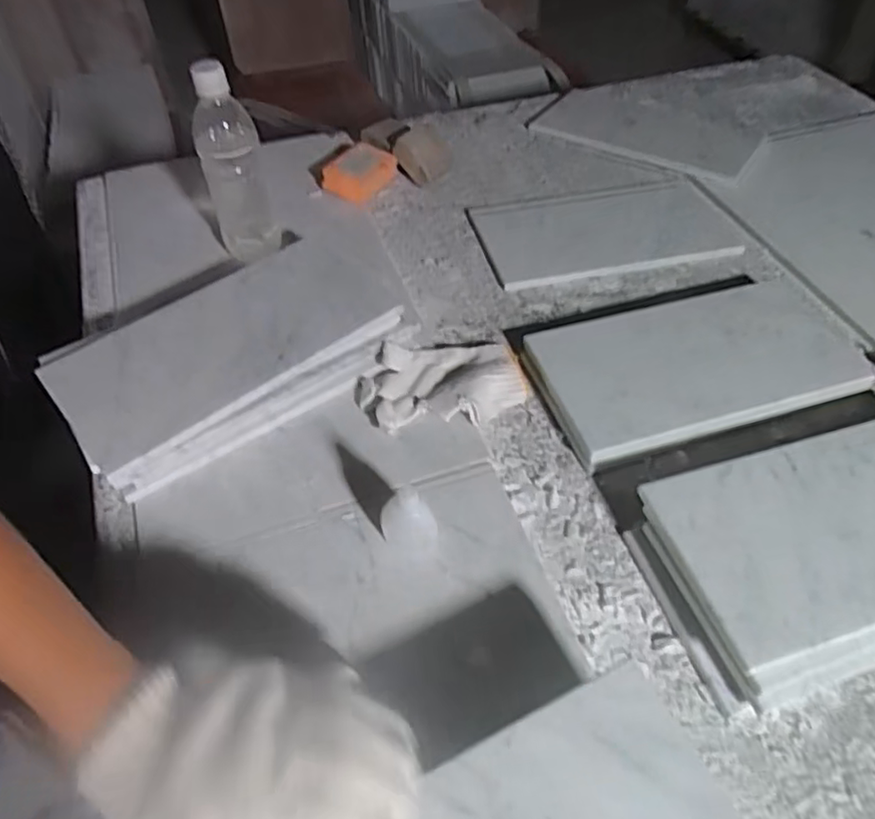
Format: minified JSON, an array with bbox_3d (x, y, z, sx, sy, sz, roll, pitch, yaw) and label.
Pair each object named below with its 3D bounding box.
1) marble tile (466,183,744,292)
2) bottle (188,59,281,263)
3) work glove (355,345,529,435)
[{"bbox_3d":[0.203,-0.229,0.812,0.300,0.012,0.168,-10,51,-8],"label":"marble tile"},{"bbox_3d":[-0.218,-0.255,0.694,0.065,0.203,0.055,-14,51,-11],"label":"bottle"},{"bbox_3d":[0.003,-0.024,0.632,0.158,0.035,0.095,-11,51,-9],"label":"work glove"}]

